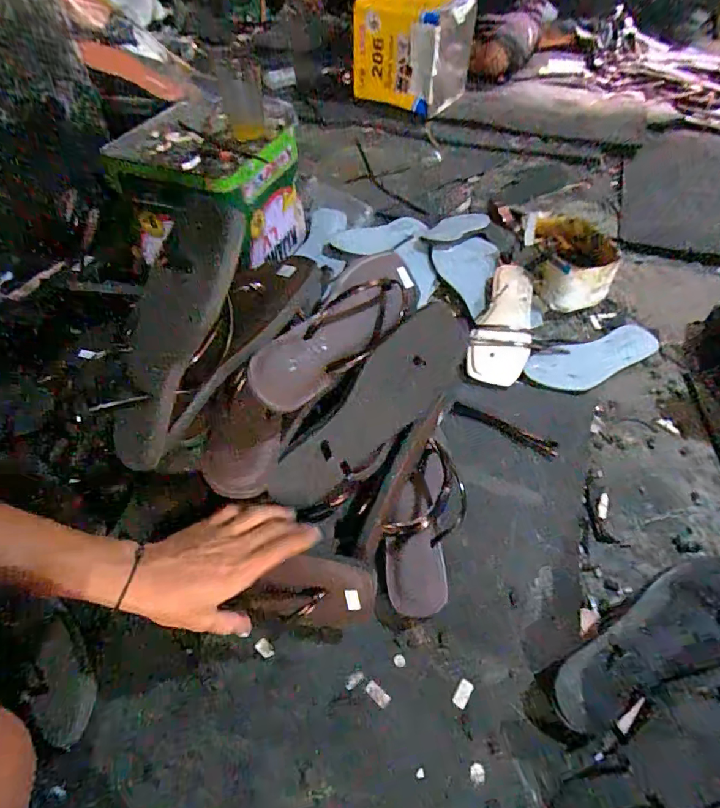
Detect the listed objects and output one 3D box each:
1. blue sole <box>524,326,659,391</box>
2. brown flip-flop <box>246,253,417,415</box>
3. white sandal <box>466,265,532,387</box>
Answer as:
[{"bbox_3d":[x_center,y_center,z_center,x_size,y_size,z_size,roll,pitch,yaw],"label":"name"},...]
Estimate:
[{"bbox_3d":[0.383,-0.079,0.760,0.244,0.012,0.086,-22,51,-14],"label":"blue sole"},{"bbox_3d":[-0.021,-0.076,0.466,0.210,0.074,0.050,-42,21,-16],"label":"brown flip-flop"},{"bbox_3d":[0.247,-0.139,0.788,0.094,0.058,0.258,12,51,15],"label":"white sandal"}]

